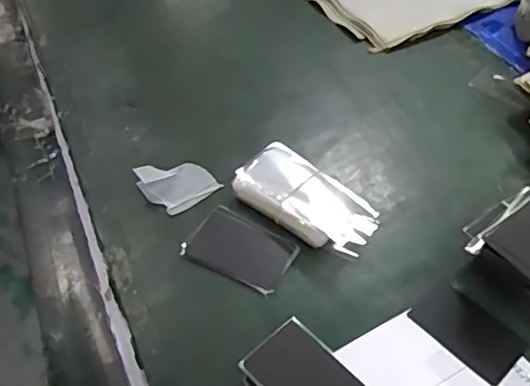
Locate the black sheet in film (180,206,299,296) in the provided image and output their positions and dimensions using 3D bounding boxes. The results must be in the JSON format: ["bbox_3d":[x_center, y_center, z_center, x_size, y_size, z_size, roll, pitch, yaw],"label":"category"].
[{"bbox_3d":[-0.021,0.050,0.522,0.091,0.007,0.060,23,52,19],"label":"black sheet in film"}]

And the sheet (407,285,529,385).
[{"bbox_3d":[0.164,0.112,0.471,0.053,0.006,0.081,-34,57,-27],"label":"sheet"}]

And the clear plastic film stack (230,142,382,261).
[{"bbox_3d":[0.038,0.006,0.539,0.124,0.031,0.070,30,55,23],"label":"clear plastic film stack"}]

